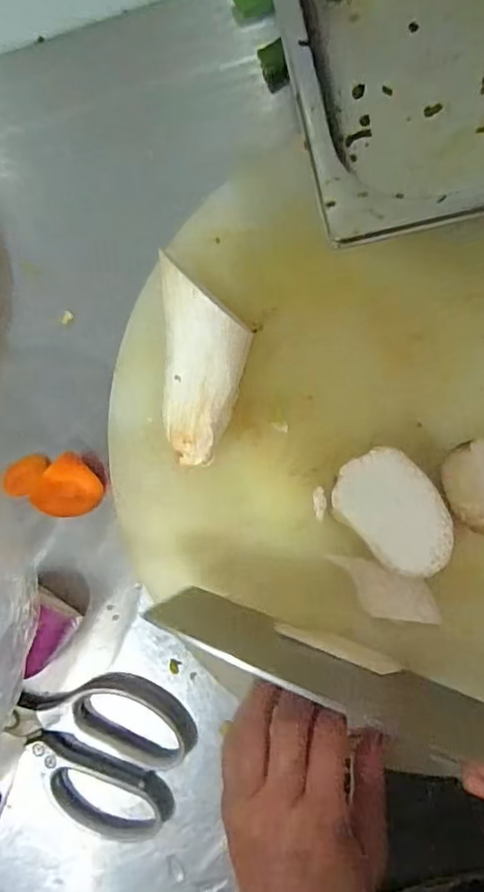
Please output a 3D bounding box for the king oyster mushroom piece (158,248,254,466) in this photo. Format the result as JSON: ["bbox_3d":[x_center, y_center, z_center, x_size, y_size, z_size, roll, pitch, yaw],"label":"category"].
[{"bbox_3d":[-0.022,-0.051,0.375,0.056,0.044,0.127,1,90,11],"label":"king oyster mushroom piece"}]

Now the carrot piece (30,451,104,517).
[{"bbox_3d":[-0.129,0.030,0.428,0.046,0.027,0.046,-35,115,-18],"label":"carrot piece"}]

